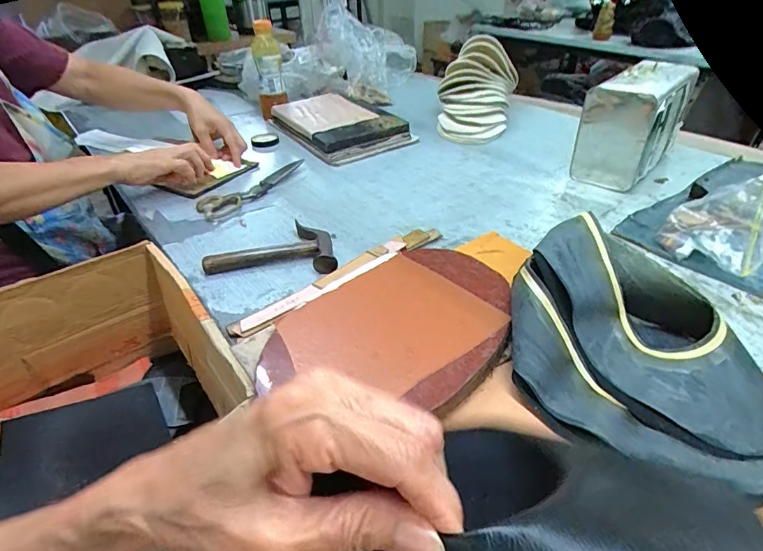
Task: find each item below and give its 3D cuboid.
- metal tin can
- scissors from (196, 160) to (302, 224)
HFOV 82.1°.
[{"bbox_3d":[0.426,-0.255,0.752,0.161,0.164,0.113,-29,45,-32],"label":"metal tin can"},{"bbox_3d":[-0.229,-0.151,0.749,0.068,0.019,0.221,17,40,23],"label":"scissors"}]

